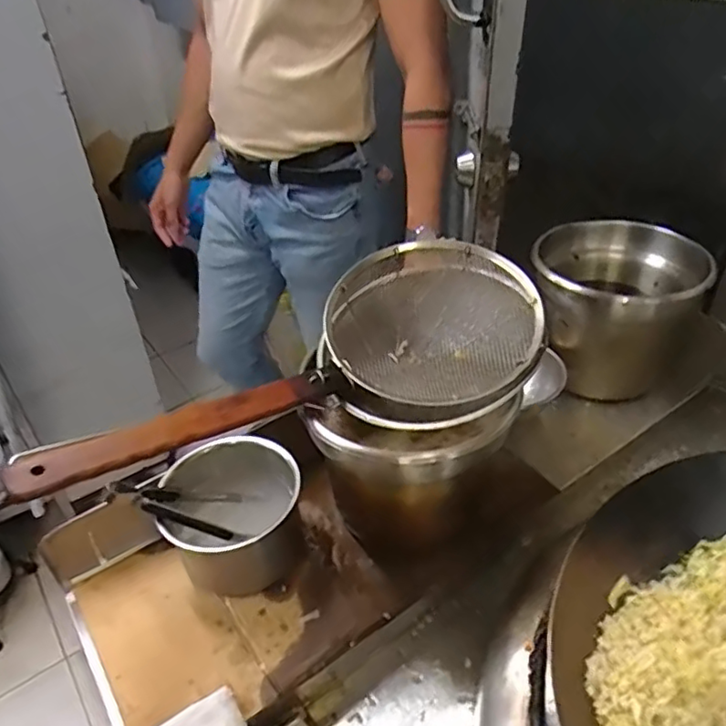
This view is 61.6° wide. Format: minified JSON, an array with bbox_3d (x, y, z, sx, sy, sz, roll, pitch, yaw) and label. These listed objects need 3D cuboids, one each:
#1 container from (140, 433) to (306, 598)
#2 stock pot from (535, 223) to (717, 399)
[{"bbox_3d":[-0.155,0.167,0.695,0.146,0.118,0.144,-2,38,1],"label":"container"},{"bbox_3d":[0.364,-0.073,0.905,0.224,0.218,0.178,12,41,18],"label":"stock pot"}]

